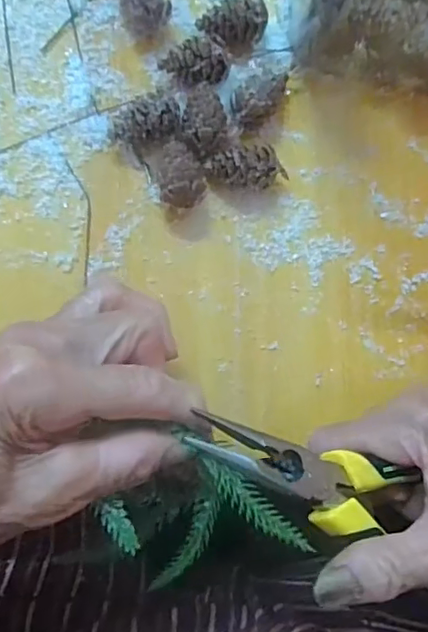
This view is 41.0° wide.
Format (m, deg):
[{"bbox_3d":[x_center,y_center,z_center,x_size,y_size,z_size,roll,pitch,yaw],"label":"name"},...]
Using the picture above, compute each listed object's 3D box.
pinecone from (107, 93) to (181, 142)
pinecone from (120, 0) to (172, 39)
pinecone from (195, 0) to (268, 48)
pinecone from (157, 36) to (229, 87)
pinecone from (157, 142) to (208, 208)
[{"bbox_3d":[-0.033,-0.094,0.279,0.034,0.017,0.018,-17,86,-4],"label":"pinecone"},{"bbox_3d":[-0.036,-0.155,0.285,0.021,0.021,0.031,-27,87,-5],"label":"pinecone"},{"bbox_3d":[0.011,-0.149,0.296,0.034,0.022,0.021,-29,87,-5],"label":"pinecone"},{"bbox_3d":[-0.010,-0.124,0.285,0.032,0.020,0.017,-13,86,-4],"label":"pinecone"},{"bbox_3d":[-0.016,-0.068,0.279,0.021,0.023,0.032,-8,86,-3],"label":"pinecone"}]

